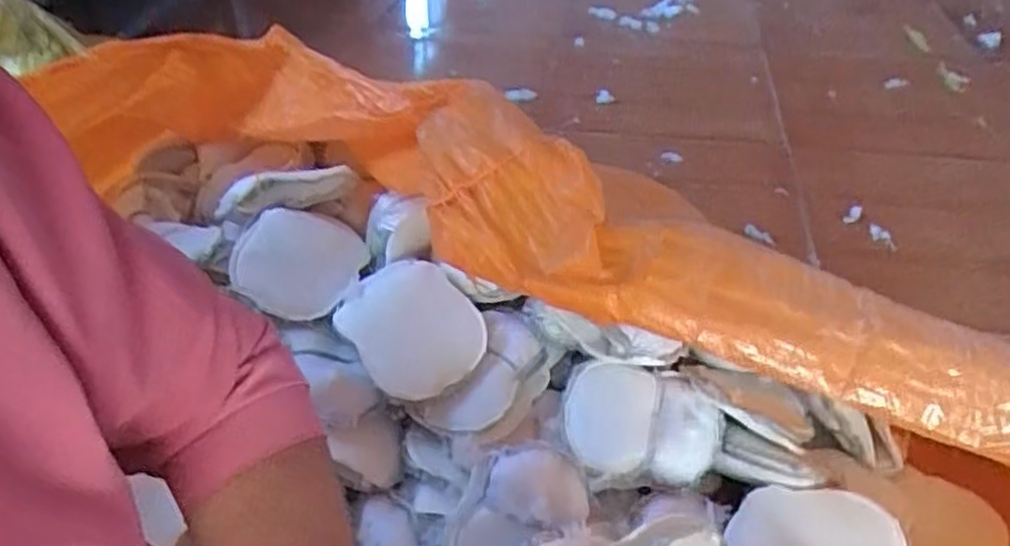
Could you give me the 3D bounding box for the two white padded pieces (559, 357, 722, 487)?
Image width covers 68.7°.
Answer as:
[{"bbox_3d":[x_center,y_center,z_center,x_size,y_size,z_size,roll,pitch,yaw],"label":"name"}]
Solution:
[{"bbox_3d":[0.154,0.186,0.848,0.175,0.036,0.106,7,69,9],"label":"two white padded pieces"}]

